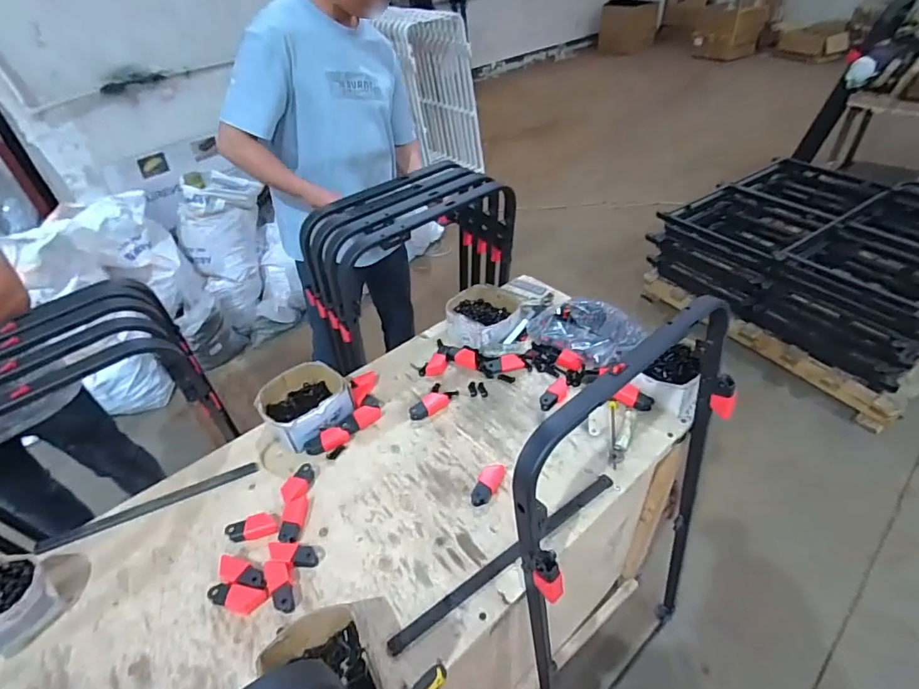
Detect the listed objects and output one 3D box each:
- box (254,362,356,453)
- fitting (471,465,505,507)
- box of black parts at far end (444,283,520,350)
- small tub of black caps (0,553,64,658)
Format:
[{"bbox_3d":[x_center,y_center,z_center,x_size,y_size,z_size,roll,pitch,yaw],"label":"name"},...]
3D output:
[{"bbox_3d":[-0.329,0.130,1.048,0.179,0.077,0.178,-29,45,-26],"label":"box"},{"bbox_3d":[0.051,0.245,0.874,0.042,0.032,0.089,10,42,18],"label":"fitting"},{"bbox_3d":[0.049,-0.071,1.200,0.178,0.060,0.159,26,49,33],"label":"box of black parts at far end"},{"bbox_3d":[-0.688,0.393,0.734,0.137,0.072,0.125,22,47,30],"label":"small tub of black caps"}]

